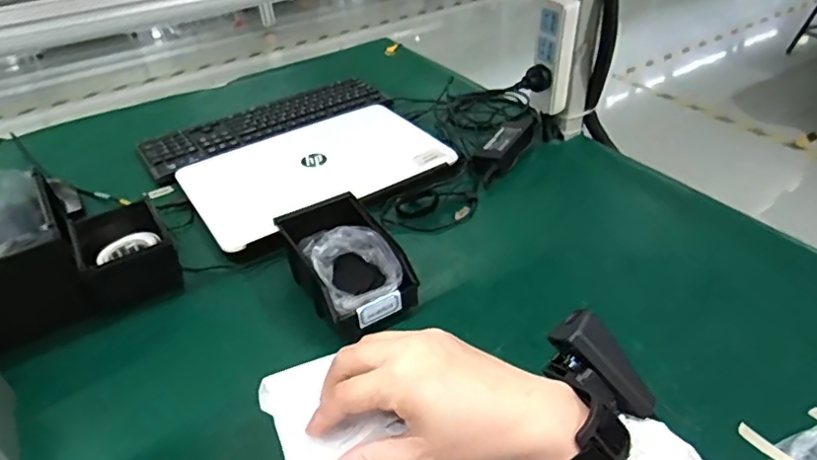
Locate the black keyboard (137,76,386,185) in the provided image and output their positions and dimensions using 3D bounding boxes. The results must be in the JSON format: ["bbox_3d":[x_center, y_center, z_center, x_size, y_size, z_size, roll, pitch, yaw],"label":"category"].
[{"bbox_3d":[-0.250,-0.197,1.018,0.430,0.019,0.136,-24,42,-25],"label":"black keyboard"}]

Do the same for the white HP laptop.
[{"bbox_3d":[-0.139,-0.100,0.877,0.373,0.020,0.255,-24,42,-25],"label":"white HP laptop"}]

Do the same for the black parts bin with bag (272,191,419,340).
[{"bbox_3d":[-0.074,0.039,0.666,0.106,0.066,0.176,-23,42,-24],"label":"black parts bin with bag"}]

